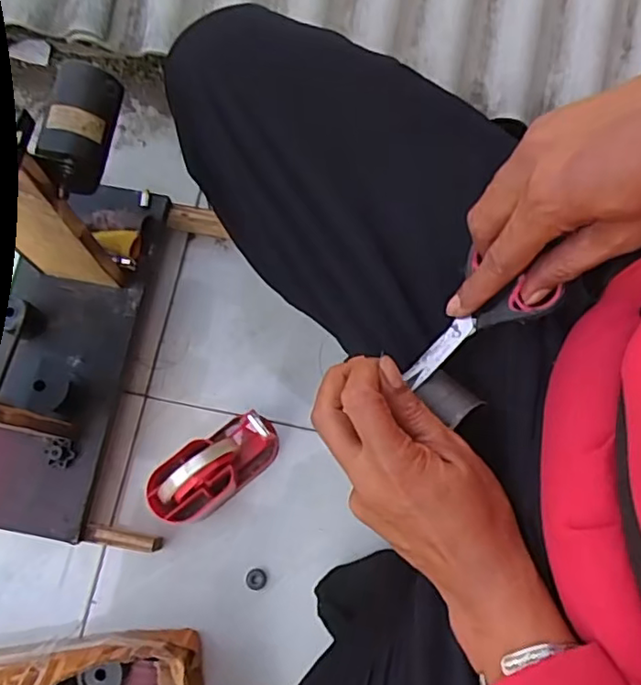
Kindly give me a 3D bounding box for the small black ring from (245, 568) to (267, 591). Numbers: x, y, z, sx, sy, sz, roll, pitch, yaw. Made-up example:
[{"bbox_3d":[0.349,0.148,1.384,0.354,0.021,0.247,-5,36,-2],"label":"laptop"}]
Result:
[{"bbox_3d":[-0.072,0.266,0.685,0.023,0.006,0.021,0,76,-2],"label":"small black ring"}]

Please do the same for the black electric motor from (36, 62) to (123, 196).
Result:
[{"bbox_3d":[-0.199,-0.176,0.509,0.047,0.052,0.103,7,75,0],"label":"black electric motor"}]

